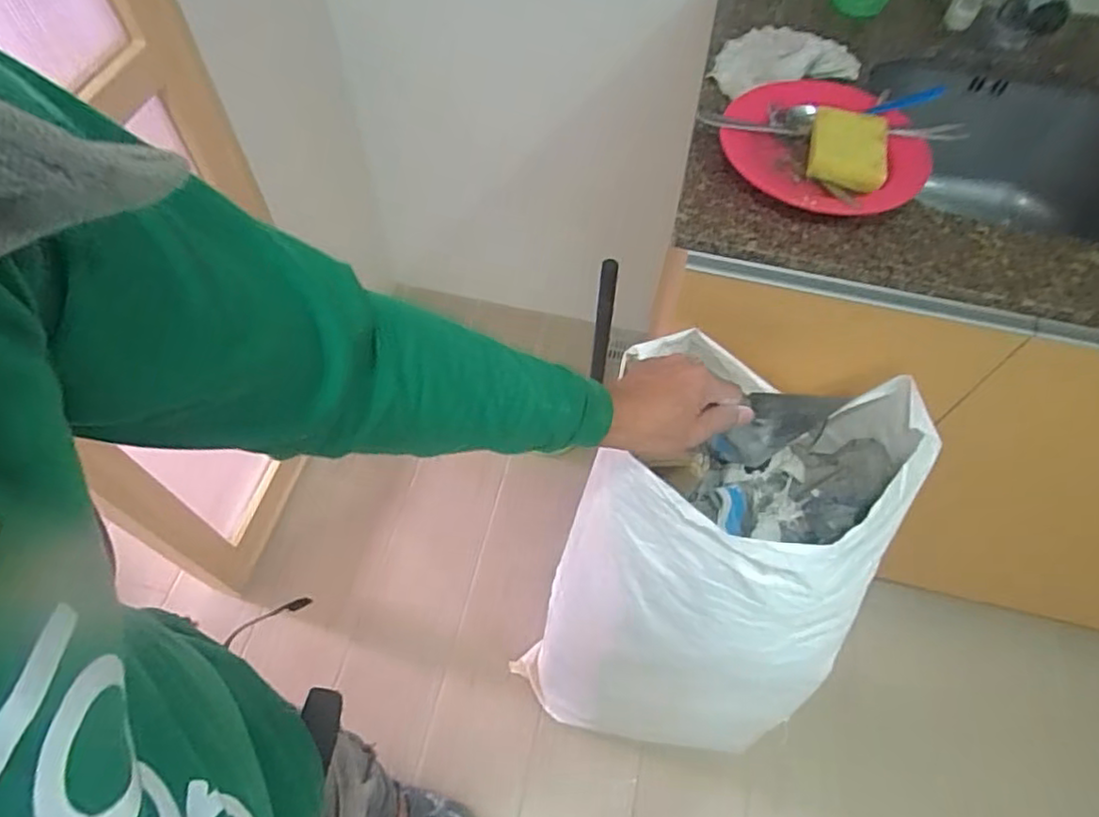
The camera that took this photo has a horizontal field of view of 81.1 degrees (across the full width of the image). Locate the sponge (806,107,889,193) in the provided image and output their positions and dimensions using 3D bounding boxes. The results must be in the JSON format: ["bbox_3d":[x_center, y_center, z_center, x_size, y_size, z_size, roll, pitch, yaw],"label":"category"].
[{"bbox_3d":[0.316,-0.275,0.677,0.079,0.027,0.092,16,62,9],"label":"sponge"}]

